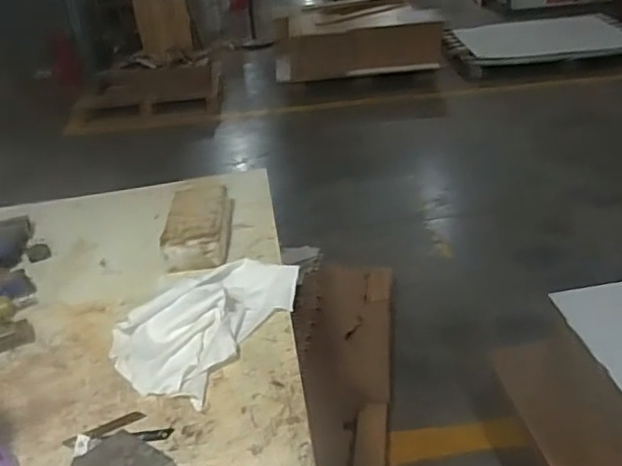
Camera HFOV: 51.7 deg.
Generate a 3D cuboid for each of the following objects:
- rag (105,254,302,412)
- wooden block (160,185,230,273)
[{"bbox_3d":[-0.148,0.121,0.936,0.195,0.054,0.285,18,38,37],"label":"rag"},{"bbox_3d":[-0.204,-0.017,1.161,0.105,0.070,0.229,-8,30,0],"label":"wooden block"}]

